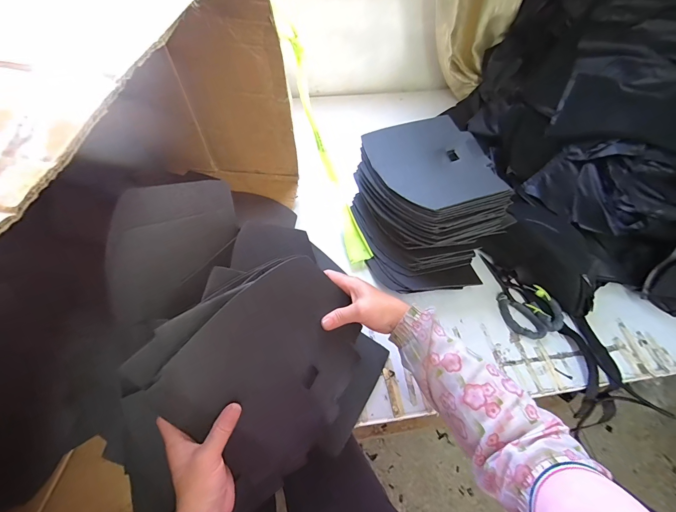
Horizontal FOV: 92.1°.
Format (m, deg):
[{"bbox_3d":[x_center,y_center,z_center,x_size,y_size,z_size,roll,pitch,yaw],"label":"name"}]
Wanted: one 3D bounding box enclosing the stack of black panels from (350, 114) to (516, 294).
[{"bbox_3d":[0.163,-0.099,0.616,0.226,0.164,0.290,-15,59,-12],"label":"stack of black panels"}]

